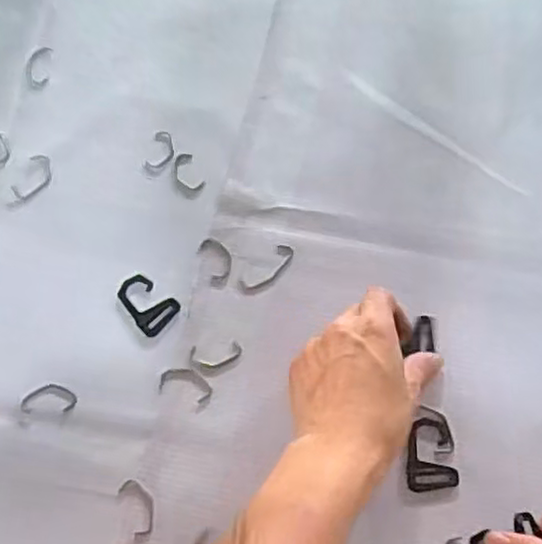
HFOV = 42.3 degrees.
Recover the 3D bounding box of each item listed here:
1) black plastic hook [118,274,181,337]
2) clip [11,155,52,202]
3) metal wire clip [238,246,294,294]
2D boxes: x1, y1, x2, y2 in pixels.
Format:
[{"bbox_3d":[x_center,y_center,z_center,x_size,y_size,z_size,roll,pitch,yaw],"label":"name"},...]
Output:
[{"bbox_3d":[-0.083,0.021,0.466,0.043,0.004,0.030,42,75,17],"label":"black plastic hook"},{"bbox_3d":[-0.170,-0.067,0.504,0.021,0.005,0.039,21,70,10],"label":"clip"},{"bbox_3d":[-0.002,-0.001,0.472,0.017,0.004,0.045,41,75,17],"label":"metal wire clip"}]

